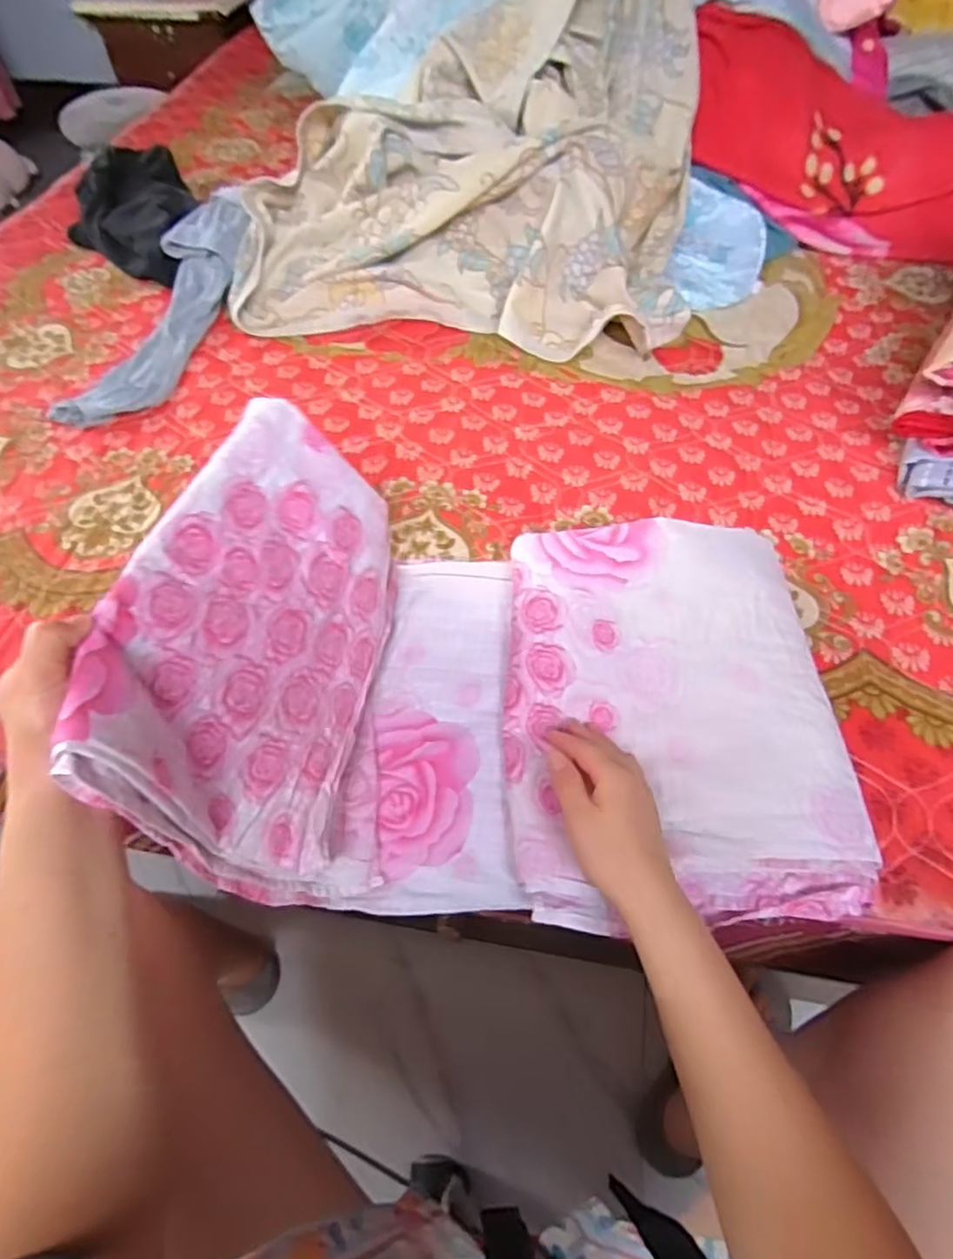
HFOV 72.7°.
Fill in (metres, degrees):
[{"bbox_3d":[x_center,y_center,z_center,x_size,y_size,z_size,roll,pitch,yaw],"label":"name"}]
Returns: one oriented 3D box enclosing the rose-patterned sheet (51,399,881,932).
[{"bbox_3d":[0.036,0.027,0.500,0.496,0.229,0.323,2,56,3],"label":"rose-patterned sheet"}]

